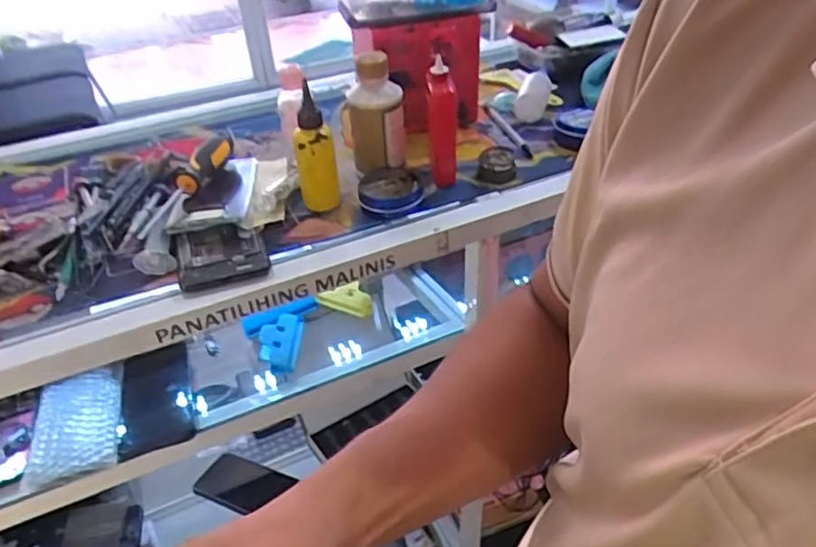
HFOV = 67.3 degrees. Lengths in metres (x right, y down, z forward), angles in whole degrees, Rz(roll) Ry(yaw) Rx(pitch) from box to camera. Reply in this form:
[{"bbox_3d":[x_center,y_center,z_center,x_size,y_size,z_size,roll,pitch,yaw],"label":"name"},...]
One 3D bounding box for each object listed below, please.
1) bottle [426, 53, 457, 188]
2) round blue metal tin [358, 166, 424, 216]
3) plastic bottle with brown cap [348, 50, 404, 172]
[{"bbox_3d":[0.034,-0.154,0.614,0.028,0.122,0.051,-2,39,1],"label":"bottle"},{"bbox_3d":[-0.018,-0.081,0.604,0.061,0.023,0.061,-4,39,-2],"label":"round blue metal tin"},{"bbox_3d":[-0.030,-0.154,0.625,0.055,0.130,0.055,-5,39,-3],"label":"plastic bottle with brown cap"}]

